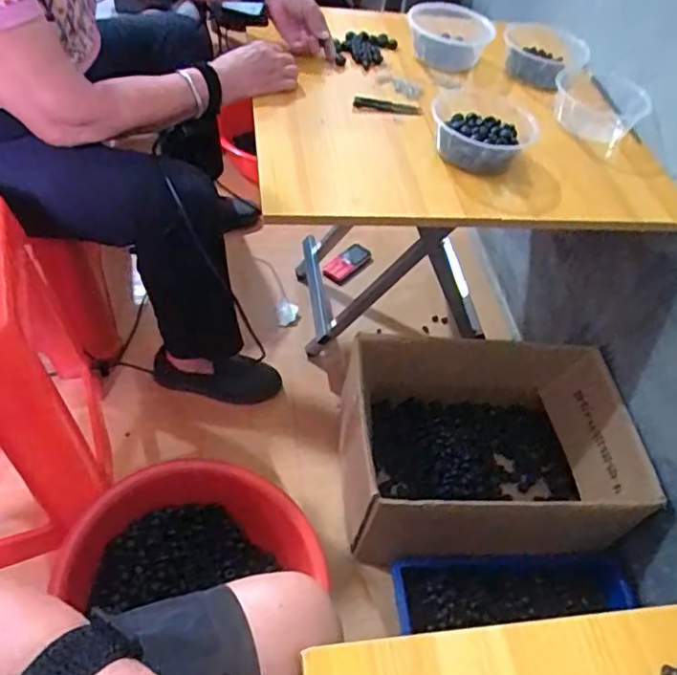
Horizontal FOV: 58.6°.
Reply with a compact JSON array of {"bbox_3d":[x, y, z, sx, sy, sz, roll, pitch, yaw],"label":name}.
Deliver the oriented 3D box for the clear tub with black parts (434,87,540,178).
[{"bbox_3d":[0.199,-0.289,0.853,0.138,0.071,0.146,4,47,3],"label":"clear tub with black parts"}]

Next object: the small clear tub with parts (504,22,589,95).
[{"bbox_3d":[0.351,-0.470,1.031,0.128,0.069,0.119,-3,47,-3],"label":"small clear tub with parts"}]

